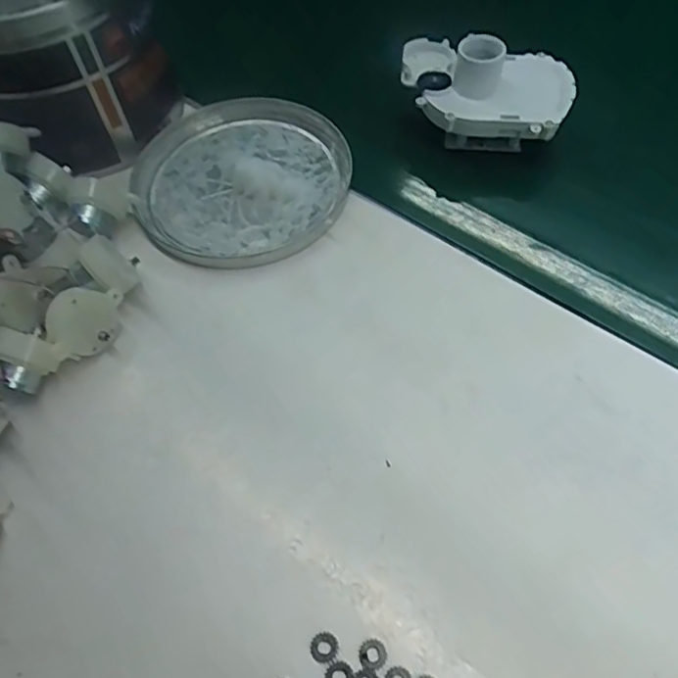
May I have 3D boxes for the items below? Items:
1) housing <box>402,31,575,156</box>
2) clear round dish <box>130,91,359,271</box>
[{"bbox_3d":[0.089,-0.153,0.357,0.098,0.052,0.071,3,59,5],"label":"housing"},{"bbox_3d":[-0.057,-0.097,0.351,0.125,0.014,0.128,-1,58,2],"label":"clear round dish"}]

